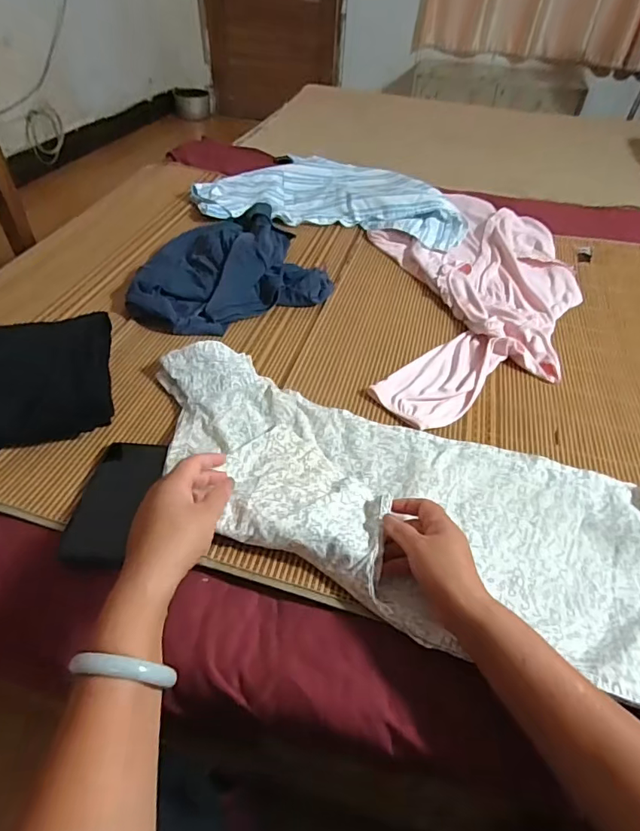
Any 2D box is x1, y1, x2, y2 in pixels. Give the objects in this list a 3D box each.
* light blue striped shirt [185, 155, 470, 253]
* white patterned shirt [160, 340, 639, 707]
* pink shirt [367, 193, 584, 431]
[{"bbox_3d":[0.040,-0.527,1.139,0.596,0.055,0.381,7,45,4],"label":"light blue striped shirt"},{"bbox_3d":[0.118,0.096,0.543,0.722,0.044,0.282,20,48,12],"label":"white patterned shirt"},{"bbox_3d":[0.307,-0.249,0.913,0.404,0.035,0.765,5,45,2],"label":"pink shirt"}]

